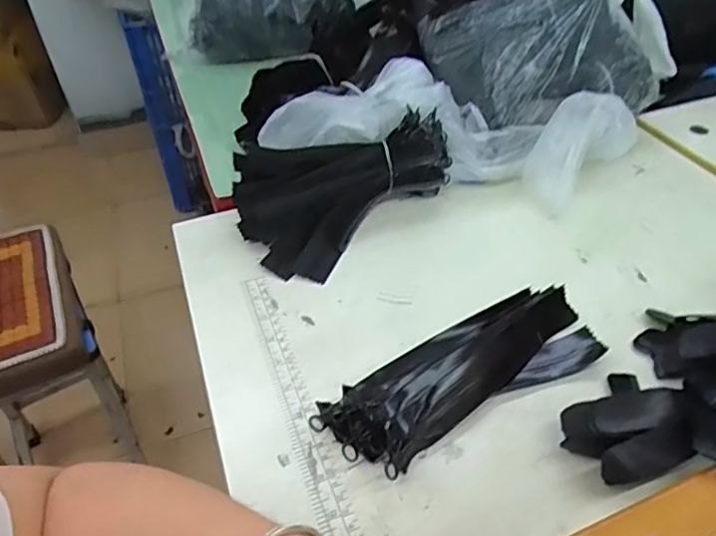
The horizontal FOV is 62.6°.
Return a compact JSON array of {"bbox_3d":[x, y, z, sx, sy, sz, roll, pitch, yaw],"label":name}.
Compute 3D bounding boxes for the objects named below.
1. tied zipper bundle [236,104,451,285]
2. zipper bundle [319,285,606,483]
[{"bbox_3d":[-0.015,-0.084,0.564,0.211,0.075,0.122,-34,49,-28],"label":"tied zipper bundle"},{"bbox_3d":[0.076,0.070,0.416,0.210,0.027,0.076,-24,45,-20],"label":"zipper bundle"}]

